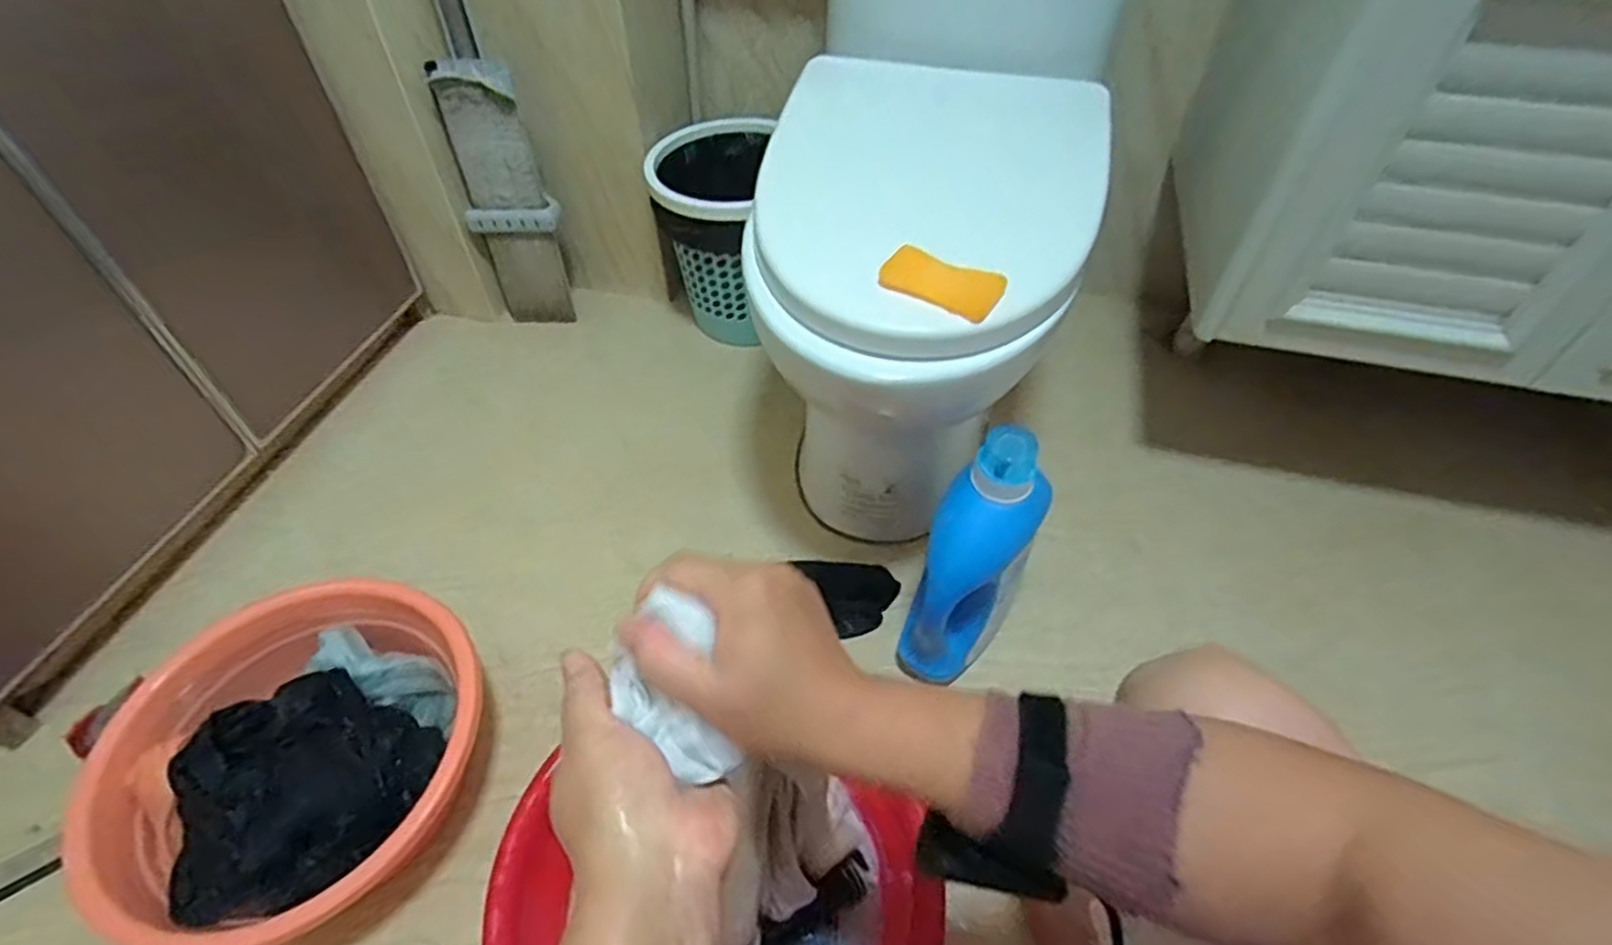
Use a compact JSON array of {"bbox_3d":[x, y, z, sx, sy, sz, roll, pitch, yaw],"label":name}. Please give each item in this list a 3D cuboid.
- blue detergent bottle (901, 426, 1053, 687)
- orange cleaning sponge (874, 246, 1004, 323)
[{"bbox_3d":[0.177,0.096,0.769,0.107,0.323,0.069,22,29,15],"label":"blue detergent bottle"},{"bbox_3d":[0.117,-0.166,0.623,0.100,0.022,0.050,26,54,20],"label":"orange cleaning sponge"}]

